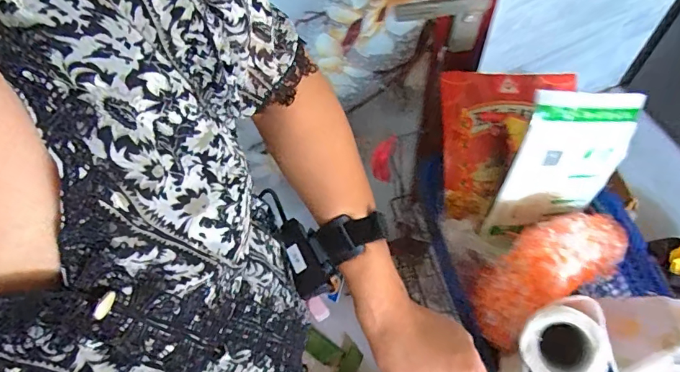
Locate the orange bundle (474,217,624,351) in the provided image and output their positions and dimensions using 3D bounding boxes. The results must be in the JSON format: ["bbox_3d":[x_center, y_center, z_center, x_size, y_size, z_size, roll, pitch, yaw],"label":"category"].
[{"bbox_3d":[0.246,0.101,0.552,0.207,0.099,0.087,-35,59,-1],"label":"orange bundle"}]

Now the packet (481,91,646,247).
[{"bbox_3d":[0.273,-0.014,0.567,0.146,0.208,0.017,2,36,-13],"label":"packet"}]

